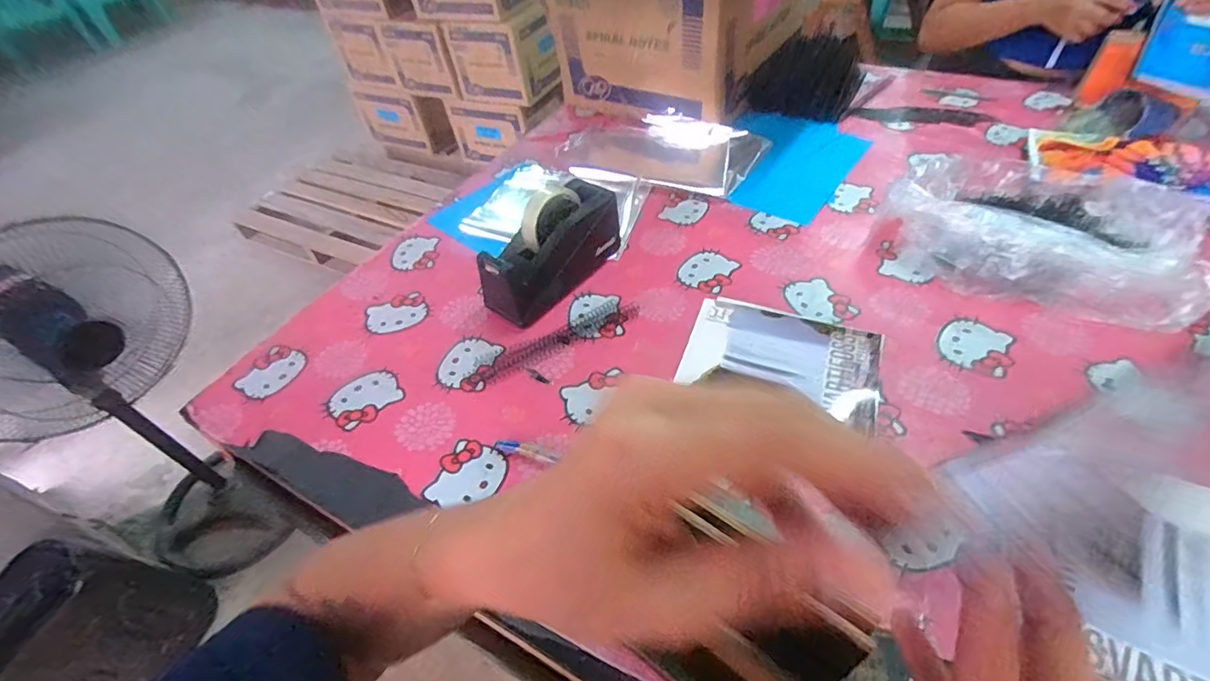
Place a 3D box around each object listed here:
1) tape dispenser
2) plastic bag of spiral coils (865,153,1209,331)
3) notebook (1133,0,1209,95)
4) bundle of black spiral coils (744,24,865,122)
[{"bbox_3d":[-0.071,-0.118,0.680,0.076,0.114,0.201,30,58,29],"label":"tape dispenser"},{"bbox_3d":[0.542,-0.153,0.661,0.353,0.075,0.251,15,51,19],"label":"plastic bag of spiral coils"},{"bbox_3d":[0.883,-0.423,0.787,0.147,0.014,0.159,30,78,17],"label":"notebook"},{"bbox_3d":[0.391,-0.502,1.007,0.185,0.059,0.239,20,53,23],"label":"bundle of black spiral coils"}]

